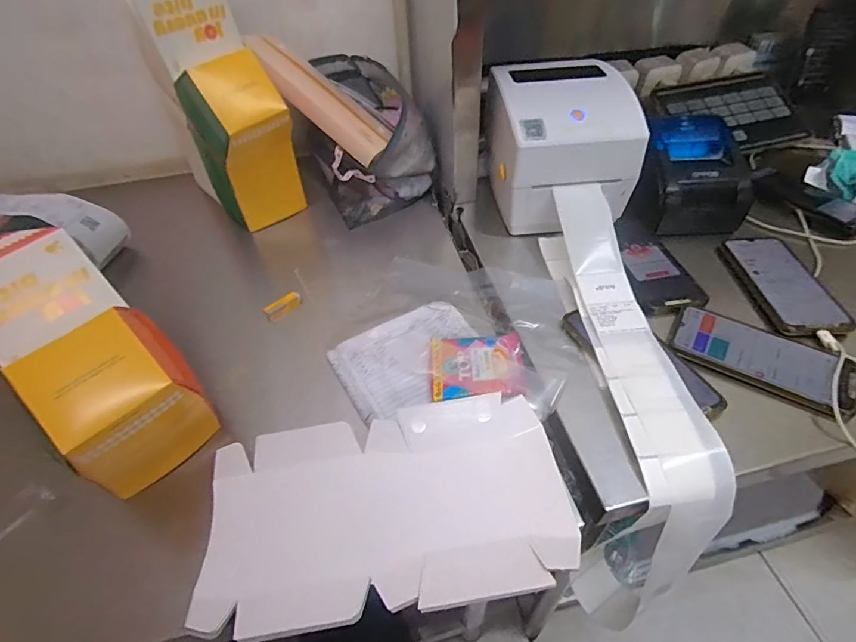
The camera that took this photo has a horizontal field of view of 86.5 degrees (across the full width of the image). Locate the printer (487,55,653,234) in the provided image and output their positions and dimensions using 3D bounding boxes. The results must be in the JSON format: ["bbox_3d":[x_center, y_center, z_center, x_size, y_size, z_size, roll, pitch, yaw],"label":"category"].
[{"bbox_3d":[0.184,-0.251,0.656,0.176,0.157,0.203,-8,49,-1],"label":"printer"}]

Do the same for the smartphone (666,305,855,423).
[{"bbox_3d":[0.356,0.036,0.488,0.171,0.017,0.088,28,54,27],"label":"smartphone"}]

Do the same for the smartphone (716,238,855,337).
[{"bbox_3d":[0.437,-0.049,0.568,0.084,0.016,0.170,-4,46,1],"label":"smartphone"}]

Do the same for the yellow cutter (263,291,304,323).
[{"bbox_3d":[-0.192,-0.021,0.608,0.017,0.015,0.052,32,56,29],"label":"yellow cutter"}]

